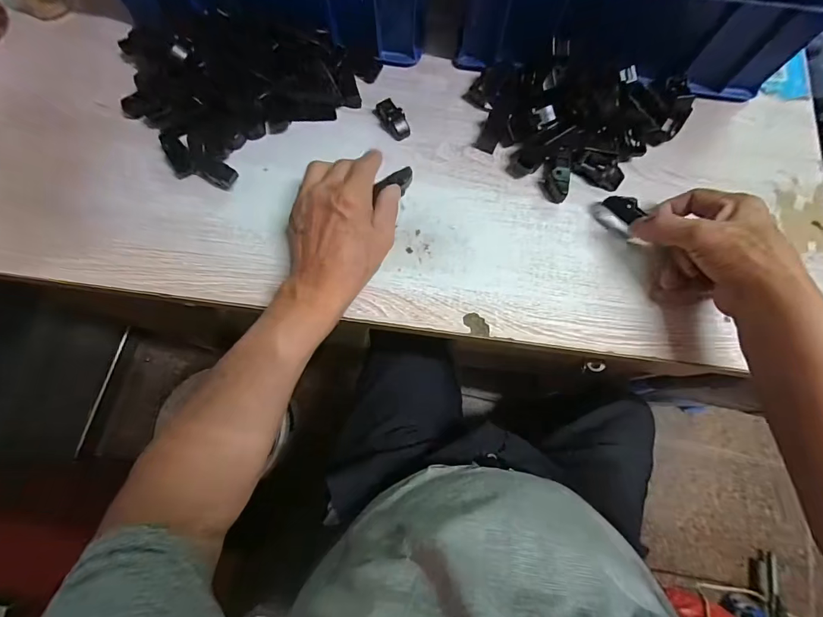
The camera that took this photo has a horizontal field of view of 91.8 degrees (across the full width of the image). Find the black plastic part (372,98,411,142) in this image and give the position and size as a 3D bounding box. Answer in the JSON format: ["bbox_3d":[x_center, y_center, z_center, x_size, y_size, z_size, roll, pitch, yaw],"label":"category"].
[{"bbox_3d":[-0.020,-0.200,0.421,0.022,0.017,0.046,-28,77,-7],"label":"black plastic part"}]

